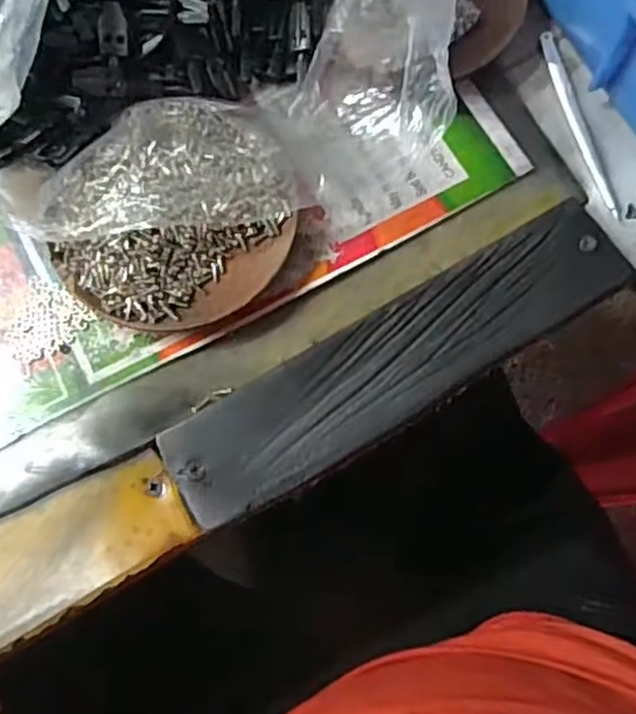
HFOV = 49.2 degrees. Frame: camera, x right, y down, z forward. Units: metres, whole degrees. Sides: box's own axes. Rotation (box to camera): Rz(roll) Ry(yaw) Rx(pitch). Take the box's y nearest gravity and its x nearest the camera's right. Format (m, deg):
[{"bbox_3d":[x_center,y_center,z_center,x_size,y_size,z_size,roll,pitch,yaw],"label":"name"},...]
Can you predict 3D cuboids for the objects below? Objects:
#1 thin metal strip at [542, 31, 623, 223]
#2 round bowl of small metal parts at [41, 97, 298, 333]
[{"bbox_3d":[0.131,-0.119,0.352,0.008,0.006,0.107,-12,78,-4],"label":"thin metal strip"},{"bbox_3d":[-0.063,-0.066,0.320,0.101,0.030,0.111,0,77,-1],"label":"round bowl of small metal parts"}]

